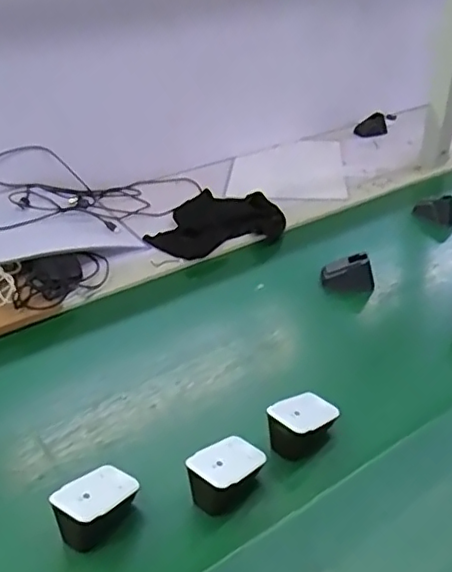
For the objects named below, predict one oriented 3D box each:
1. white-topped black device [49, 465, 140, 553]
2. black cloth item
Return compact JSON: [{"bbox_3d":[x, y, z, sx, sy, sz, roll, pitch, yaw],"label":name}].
[{"bbox_3d":[-0.106,0.182,0.490,0.046,0.046,0.070,25,43,34],"label":"white-topped black device"},{"bbox_3d":[-0.016,-0.095,0.906,0.205,0.047,0.123,-20,38,-23],"label":"black cloth item"}]

